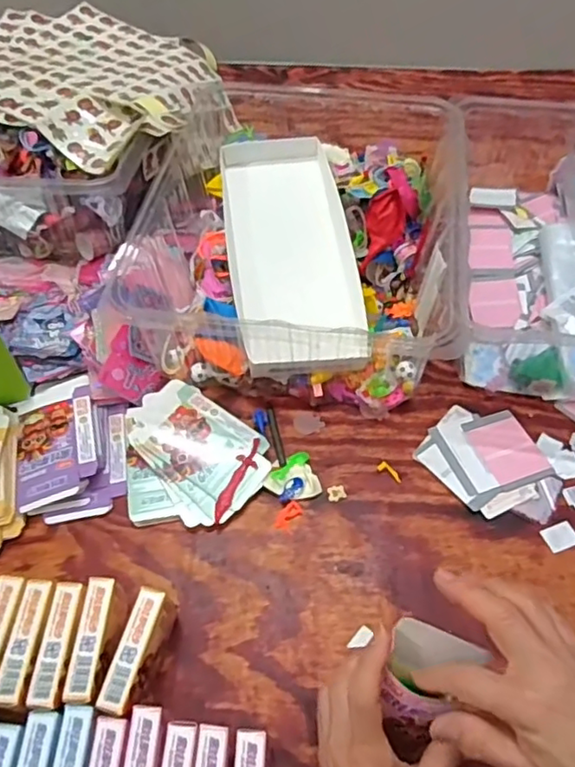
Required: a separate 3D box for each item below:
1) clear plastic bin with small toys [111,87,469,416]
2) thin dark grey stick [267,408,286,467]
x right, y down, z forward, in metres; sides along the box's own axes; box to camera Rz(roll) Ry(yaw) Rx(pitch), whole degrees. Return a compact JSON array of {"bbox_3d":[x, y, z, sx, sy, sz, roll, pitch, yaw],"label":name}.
[{"bbox_3d":[0.017,-0.187,0.769,0.370,0.137,0.434,9,54,8],"label":"clear plastic bin with small toys"},{"bbox_3d":[-0.012,0.057,0.663,0.010,0.011,0.075,-10,53,-9],"label":"thin dark grey stick"}]

